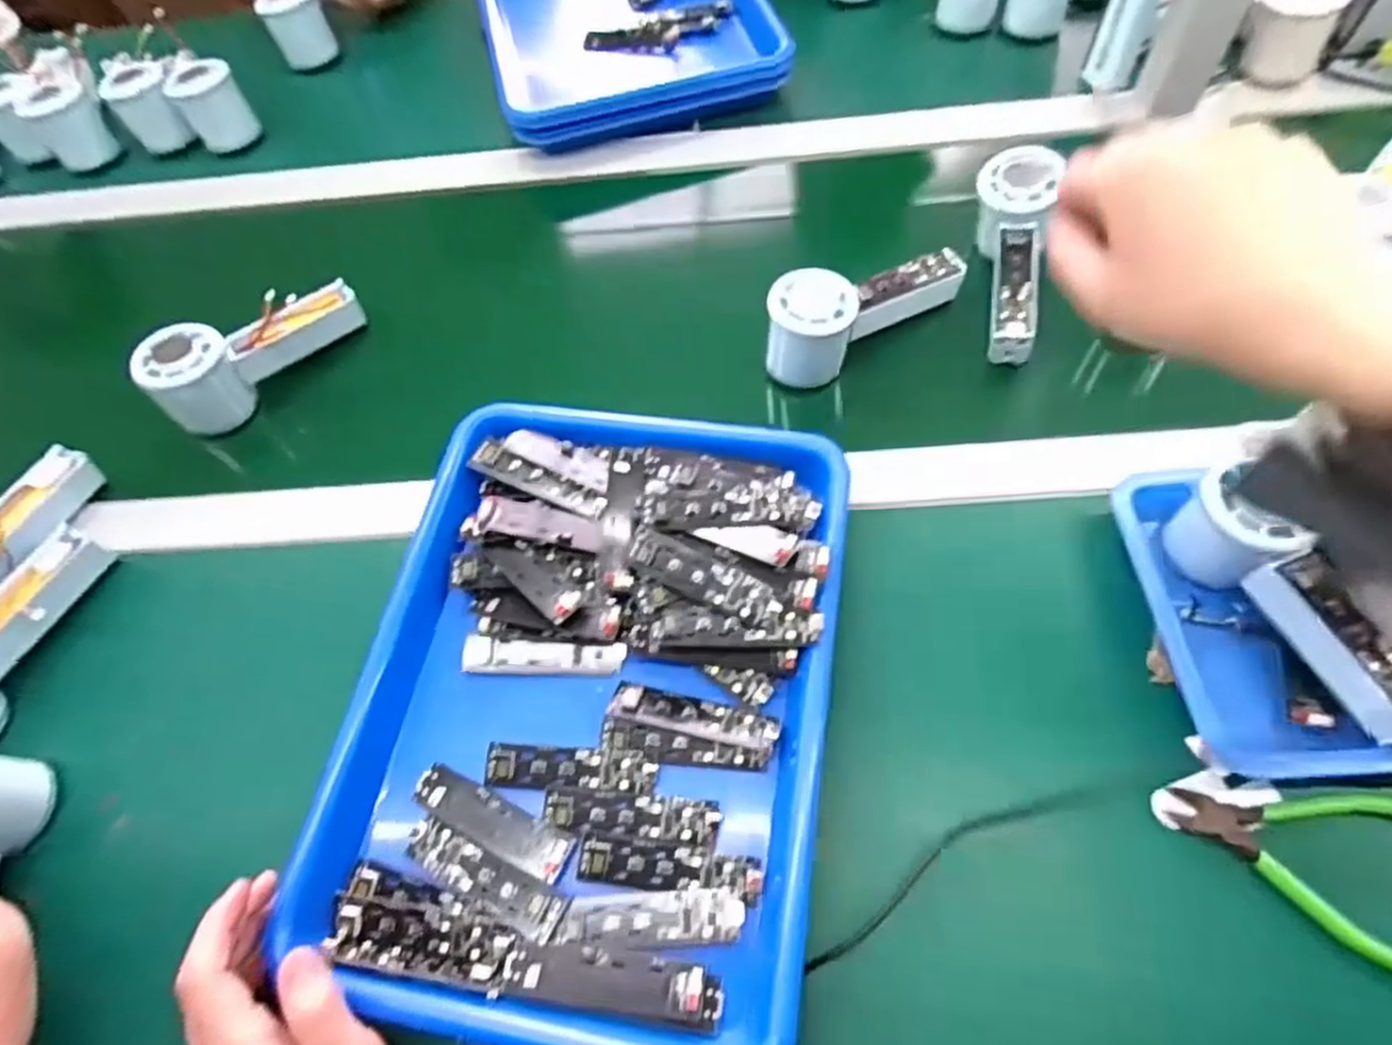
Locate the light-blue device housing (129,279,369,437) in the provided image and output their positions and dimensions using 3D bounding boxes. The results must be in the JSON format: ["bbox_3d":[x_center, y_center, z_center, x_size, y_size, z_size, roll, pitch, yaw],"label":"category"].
[{"bbox_3d":[-0.321,-0.132,0.546,0.046,0.072,0.154,39,71,23],"label":"light-blue device housing"}]

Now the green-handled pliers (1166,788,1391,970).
[{"bbox_3d":[0.291,0.160,0.355,0.111,0.022,0.073,15,64,11],"label":"green-handled pliers"}]

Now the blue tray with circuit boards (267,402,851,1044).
[{"bbox_3d":[-0.055,0.088,0.408,0.249,0.051,0.331,8,63,7],"label":"blue tray with circuit boards"}]

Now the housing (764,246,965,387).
[{"bbox_3d":[0.118,-0.152,0.518,0.149,0.060,0.052,-27,64,-10],"label":"housing"}]

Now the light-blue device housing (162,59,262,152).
[{"bbox_3d":[-0.453,-0.393,0.700,0.056,0.070,0.055,-31,63,-12],"label":"light-blue device housing"}]

